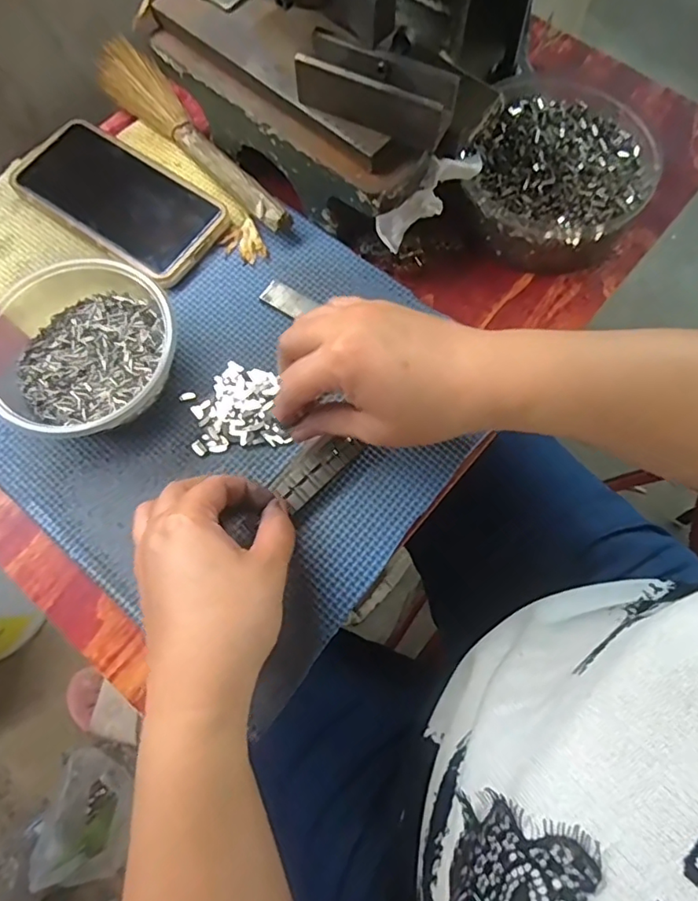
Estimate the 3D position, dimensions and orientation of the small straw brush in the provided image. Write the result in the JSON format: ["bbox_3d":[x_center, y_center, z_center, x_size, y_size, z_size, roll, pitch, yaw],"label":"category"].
[{"bbox_3d":[-0.122,-0.236,0.414,0.038,0.024,0.229,-36,75,-11],"label":"small straw brush"}]

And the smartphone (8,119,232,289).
[{"bbox_3d":[-0.168,-0.184,0.403,0.158,0.009,0.075,35,75,11],"label":"smartphone"}]

